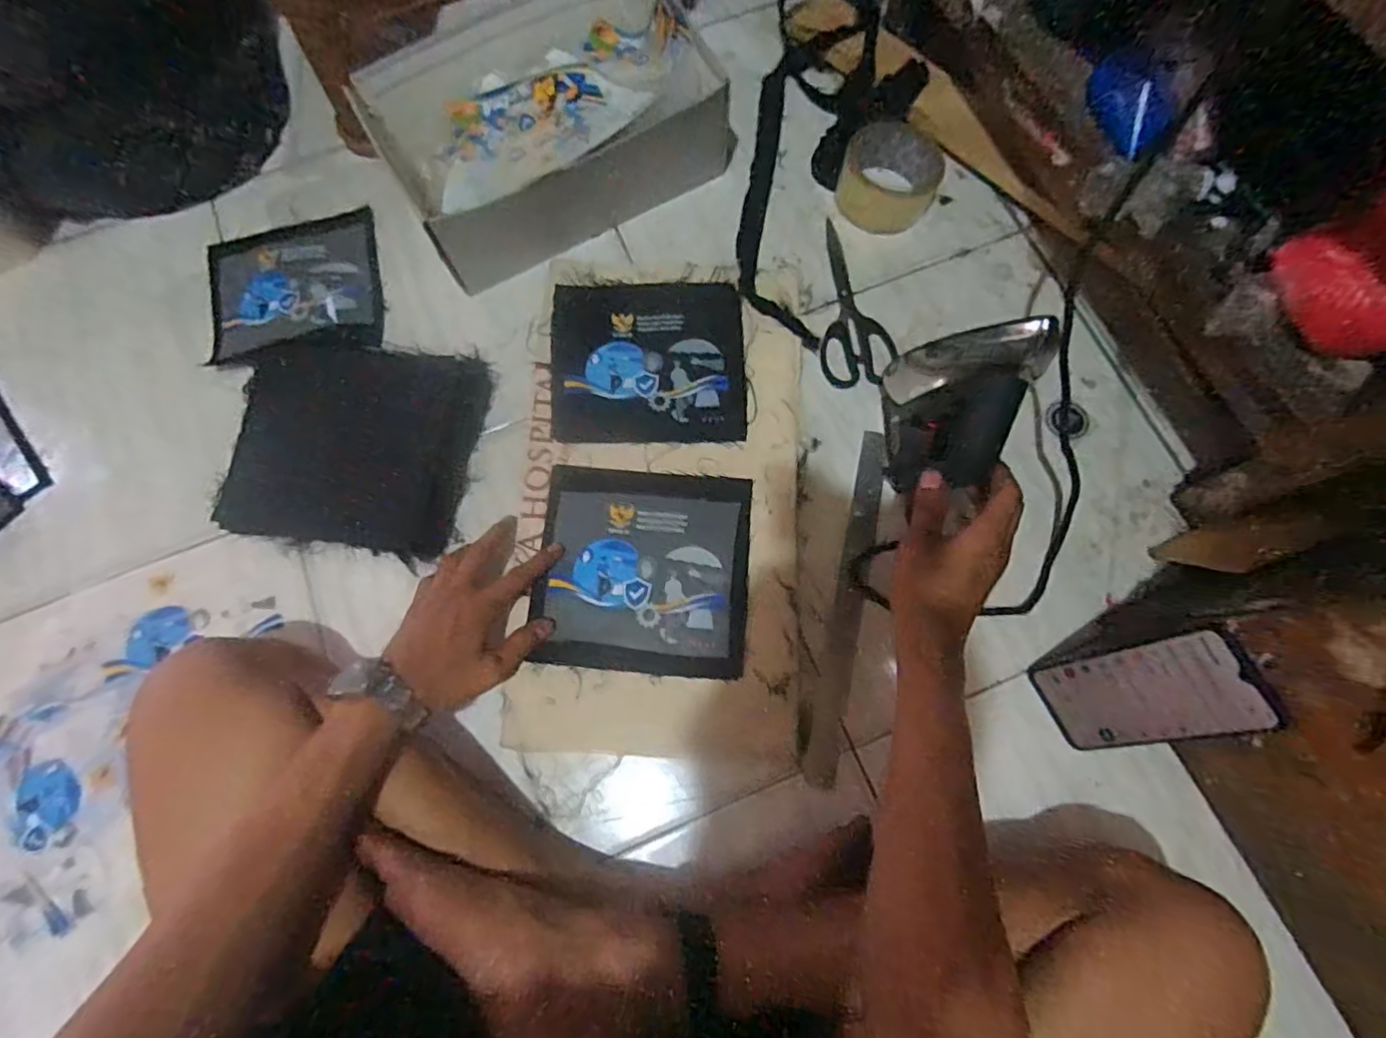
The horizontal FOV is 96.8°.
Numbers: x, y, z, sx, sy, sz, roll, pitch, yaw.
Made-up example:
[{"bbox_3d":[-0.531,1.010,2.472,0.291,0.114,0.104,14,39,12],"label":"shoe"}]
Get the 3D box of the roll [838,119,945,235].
[{"bbox_3d":[0.207,-0.357,0.643,0.101,0.040,0.091,14,77,4],"label":"roll"}]

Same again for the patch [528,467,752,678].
[{"bbox_3d":[-0.042,0.042,0.529,0.176,0.007,0.170,5,75,2],"label":"patch"}]

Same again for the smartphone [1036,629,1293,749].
[{"bbox_3d":[0.333,0.130,0.455,0.014,0.153,0.069,-16,75,-29],"label":"smartphone"}]

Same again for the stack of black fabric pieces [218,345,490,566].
[{"bbox_3d":[-0.311,-0.074,0.571,0.203,0.039,0.200,7,76,2],"label":"stack of black fabric pieces"}]

